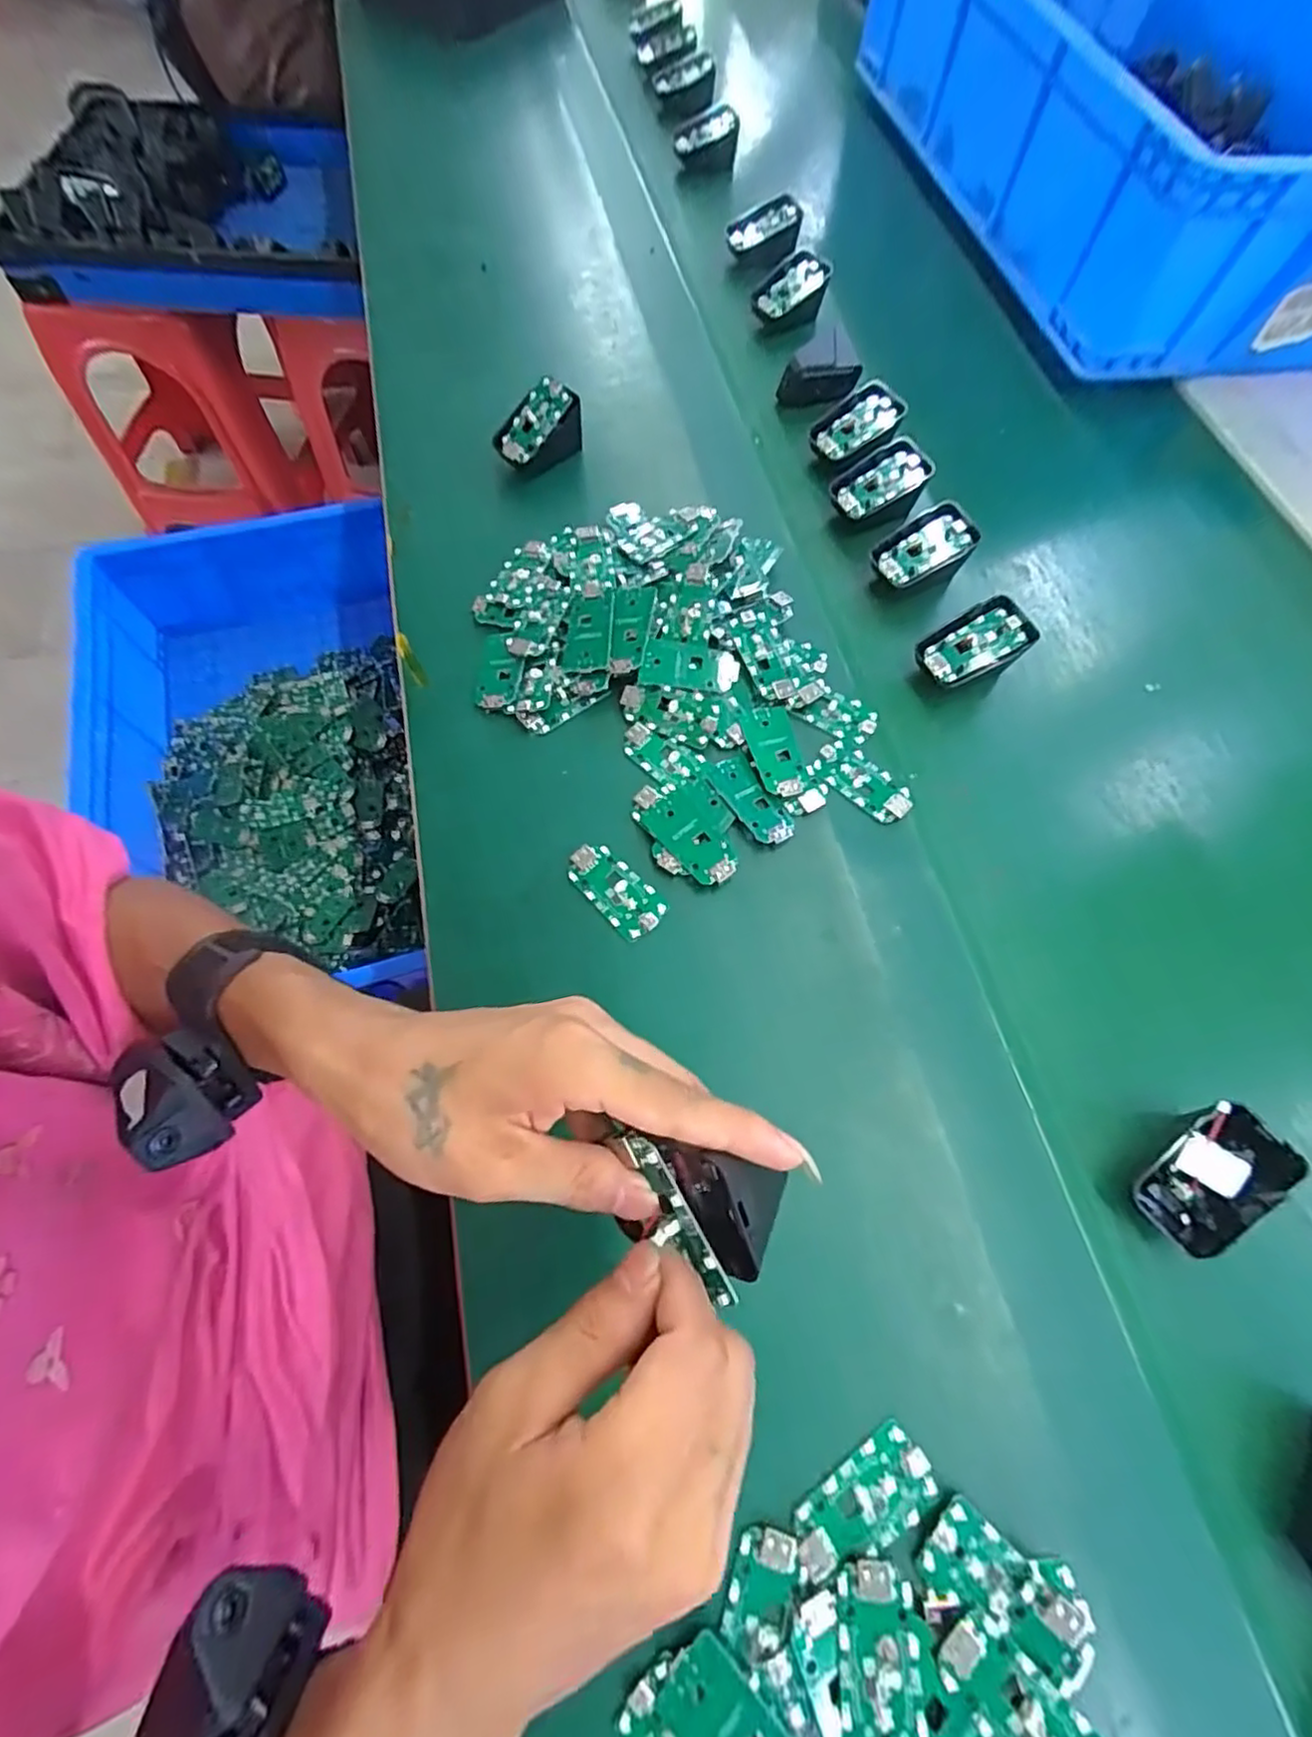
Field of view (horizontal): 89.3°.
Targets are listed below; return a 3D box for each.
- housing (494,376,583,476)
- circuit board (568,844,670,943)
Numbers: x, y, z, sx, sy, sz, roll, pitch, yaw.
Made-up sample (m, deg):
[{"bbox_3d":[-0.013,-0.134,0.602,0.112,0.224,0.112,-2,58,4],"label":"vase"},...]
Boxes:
[{"bbox_3d":[-0.091,-0.339,0.515,0.068,0.049,0.030,-40,73,-16],"label":"housing"},{"bbox_3d":[-0.023,0.012,0.389,0.032,0.007,0.063,-42,74,-17],"label":"circuit board"}]

